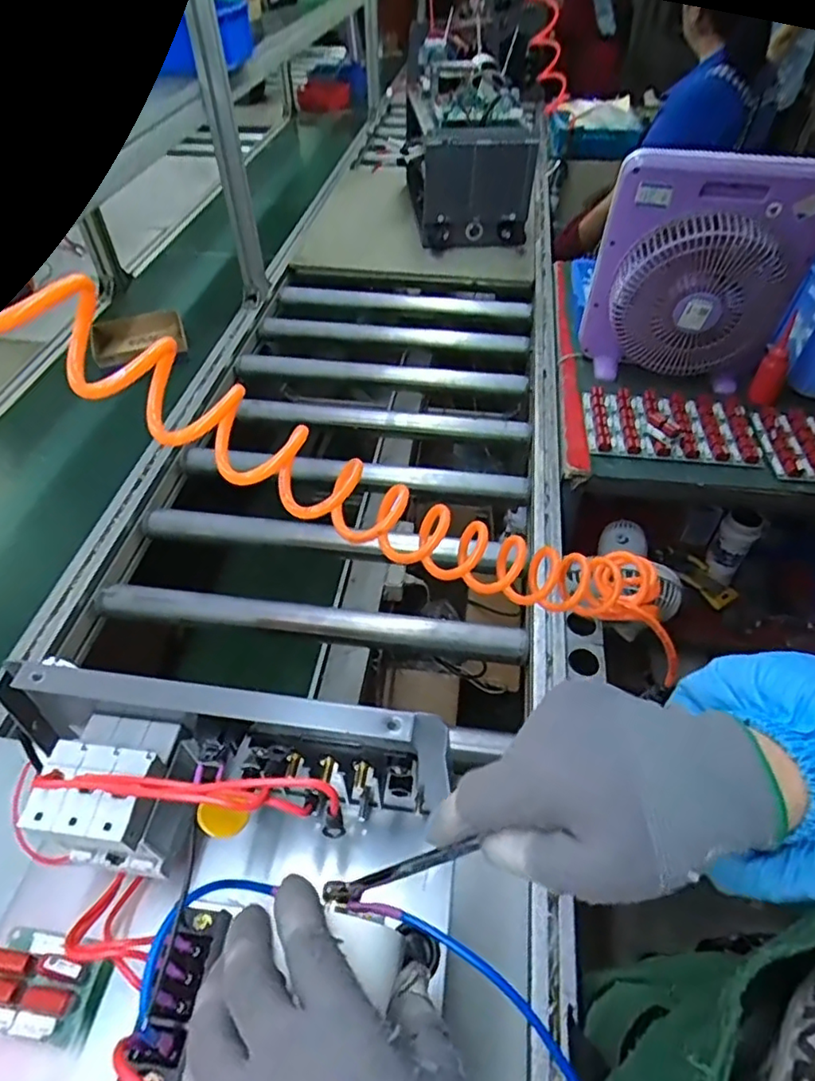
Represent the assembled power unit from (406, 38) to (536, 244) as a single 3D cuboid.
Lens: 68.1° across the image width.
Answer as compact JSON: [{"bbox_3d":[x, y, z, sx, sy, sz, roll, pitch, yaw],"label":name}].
[{"bbox_3d":[0.158,-1.024,1.571,0.314,0.343,0.517,1,48,1],"label":"assembled power unit"}]

